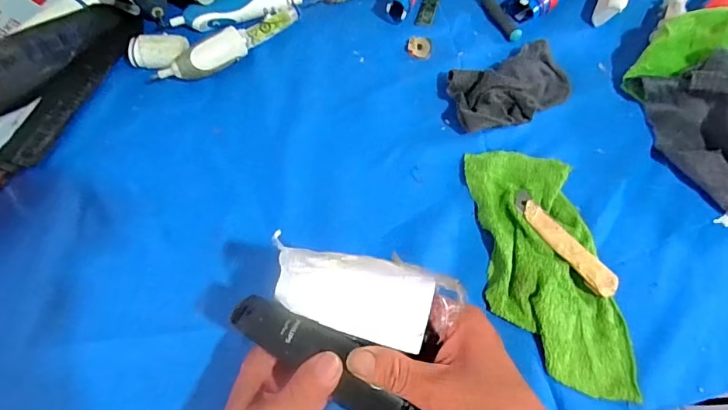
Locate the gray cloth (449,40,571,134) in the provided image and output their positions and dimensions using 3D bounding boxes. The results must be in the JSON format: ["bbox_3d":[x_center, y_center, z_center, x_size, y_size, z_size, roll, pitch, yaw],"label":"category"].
[{"bbox_3d":[0.144,-0.118,0.444,0.129,0.026,0.075,-24,69,-10],"label":"gray cloth"}]

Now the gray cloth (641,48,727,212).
[{"bbox_3d":[0.324,-0.057,0.401,0.082,0.061,0.163,-8,67,-3],"label":"gray cloth"}]

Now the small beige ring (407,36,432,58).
[{"bbox_3d":[0.059,-0.169,0.481,0.024,0.009,0.020,11,68,5],"label":"small beige ring"}]

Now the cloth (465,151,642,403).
[{"bbox_3d":[0.153,0.048,0.380,0.101,0.018,0.210,-3,67,-2],"label":"cloth"}]

